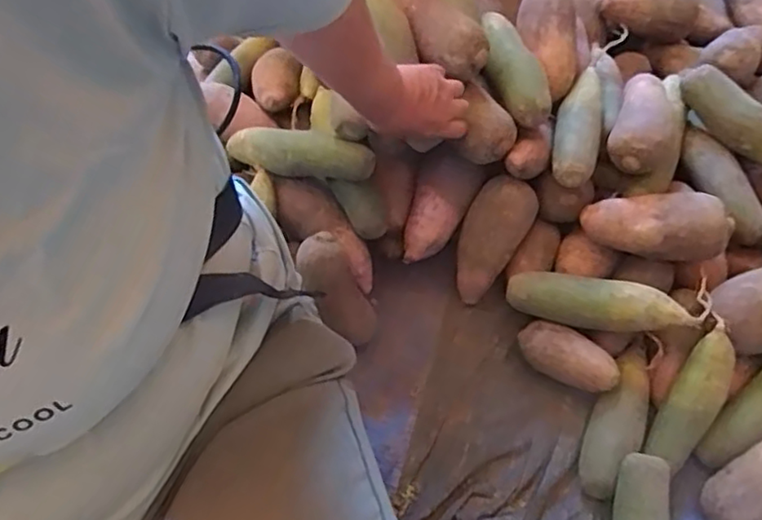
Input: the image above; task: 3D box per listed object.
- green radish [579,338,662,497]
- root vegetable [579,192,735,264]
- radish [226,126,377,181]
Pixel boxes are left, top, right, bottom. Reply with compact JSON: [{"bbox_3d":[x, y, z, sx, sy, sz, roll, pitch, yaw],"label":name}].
[{"bbox_3d":[0.273,0.174,0.729,0.059,0.047,0.194,24,65,15],"label":"green radish"},{"bbox_3d":[0.313,-0.036,0.733,0.152,0.069,0.068,0,61,3],"label":"root vegetable"},{"bbox_3d":[-0.094,-0.128,0.752,0.173,0.044,0.049,8,62,7],"label":"radish"}]

